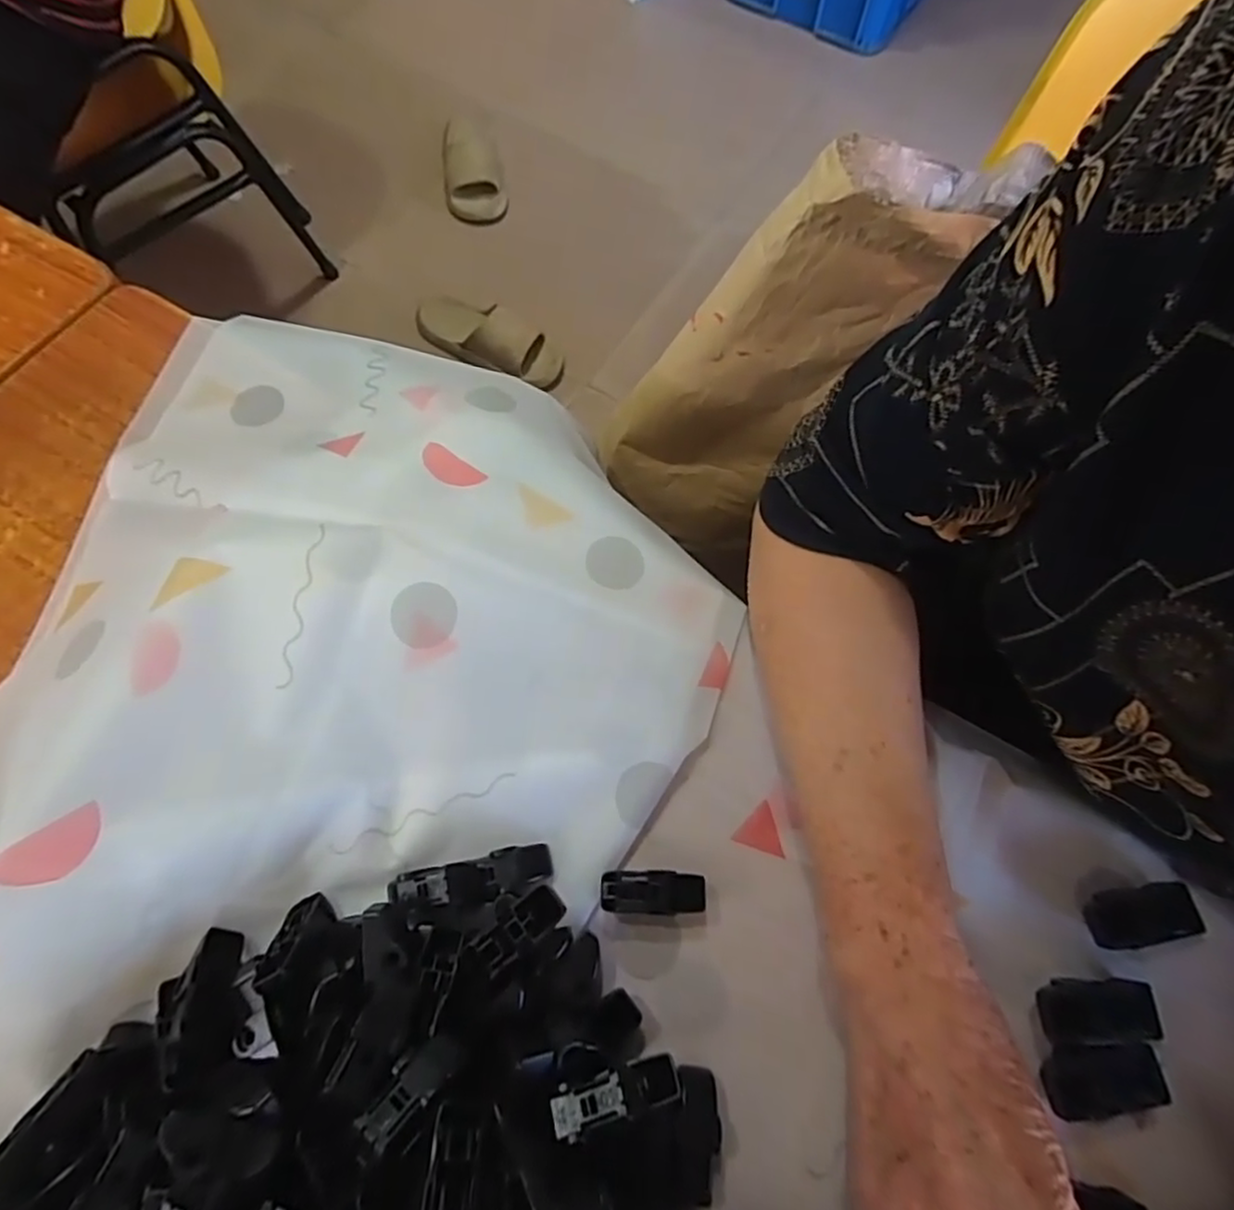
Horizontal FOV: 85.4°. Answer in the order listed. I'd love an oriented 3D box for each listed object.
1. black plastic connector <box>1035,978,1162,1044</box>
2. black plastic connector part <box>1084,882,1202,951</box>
[{"bbox_3d":[0.212,0.179,0.295,0.046,0.014,0.022,-5,70,-3],"label":"black plastic connector"},{"bbox_3d":[0.241,0.144,0.311,0.051,0.016,0.023,-6,70,-3],"label":"black plastic connector part"}]

